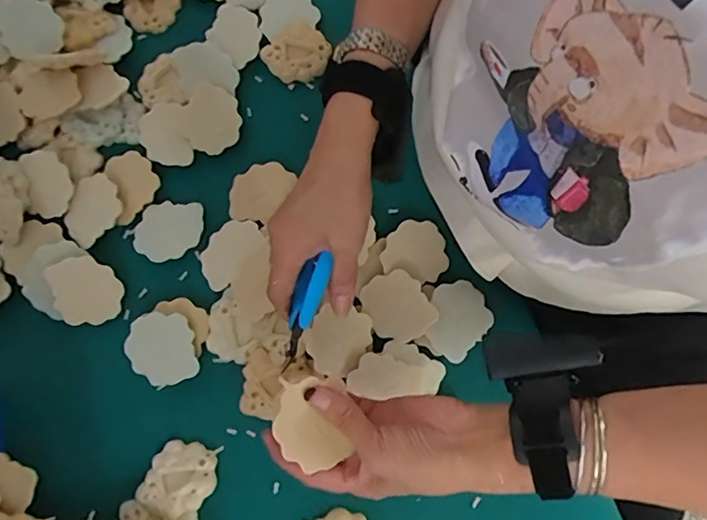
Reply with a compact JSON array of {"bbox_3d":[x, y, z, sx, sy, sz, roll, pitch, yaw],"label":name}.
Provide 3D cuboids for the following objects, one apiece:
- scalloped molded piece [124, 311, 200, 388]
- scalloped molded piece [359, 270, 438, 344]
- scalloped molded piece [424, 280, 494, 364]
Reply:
[{"bbox_3d":[-0.169,0.078,0.447,0.055,0.012,0.062,-16,79,-3],"label":"scalloped molded piece"},{"bbox_3d":[0.038,0.040,0.443,0.053,0.004,0.061,-32,77,9],"label":"scalloped molded piece"},{"bbox_3d":[0.090,0.051,0.449,0.055,0.008,0.061,43,82,8],"label":"scalloped molded piece"}]

